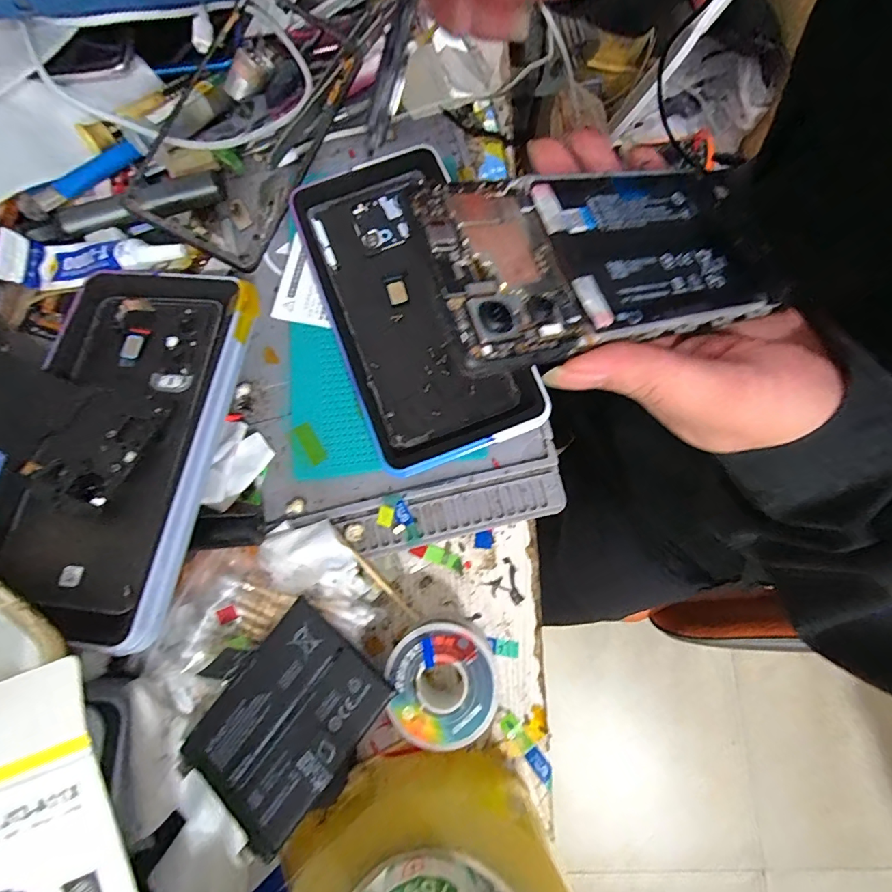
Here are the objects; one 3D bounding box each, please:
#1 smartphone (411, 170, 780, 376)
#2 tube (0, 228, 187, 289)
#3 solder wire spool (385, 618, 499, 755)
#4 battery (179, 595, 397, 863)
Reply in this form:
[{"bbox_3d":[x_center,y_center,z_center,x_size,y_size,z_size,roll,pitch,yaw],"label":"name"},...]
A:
[{"bbox_3d":[0.064,-0.075,0.171,0.145,0.004,0.071,-16,77,-18],"label":"smartphone"},{"bbox_3d":[-0.202,-0.108,0.256,0.101,0.015,0.026,-1,78,1],"label":"tube"},{"bbox_3d":[-0.002,0.116,0.224,0.051,0.032,0.055,0,78,1],"label":"solder wire spool"},{"bbox_3d":[-0.078,0.124,0.206,0.074,0.006,0.088,36,82,18],"label":"battery"}]

